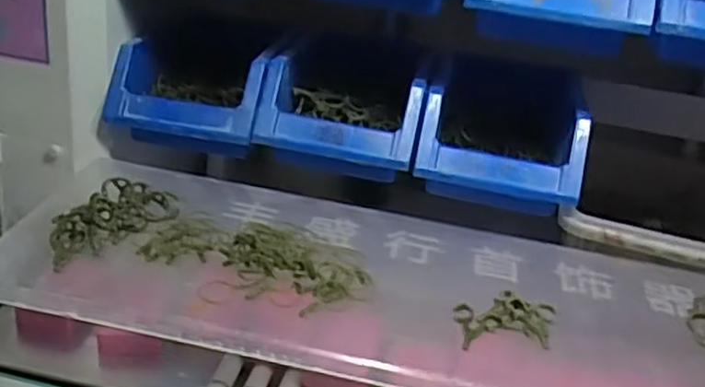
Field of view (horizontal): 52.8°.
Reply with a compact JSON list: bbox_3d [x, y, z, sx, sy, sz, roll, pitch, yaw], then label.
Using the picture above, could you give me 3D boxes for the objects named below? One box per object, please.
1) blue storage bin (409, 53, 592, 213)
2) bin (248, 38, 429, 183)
[{"bbox_3d":[0.120,-0.049,0.573,0.122,0.080,0.137,11,27,8],"label":"blue storage bin"},{"bbox_3d":[-0.005,-0.076,0.592,0.123,0.075,0.160,8,27,3],"label":"bin"}]

